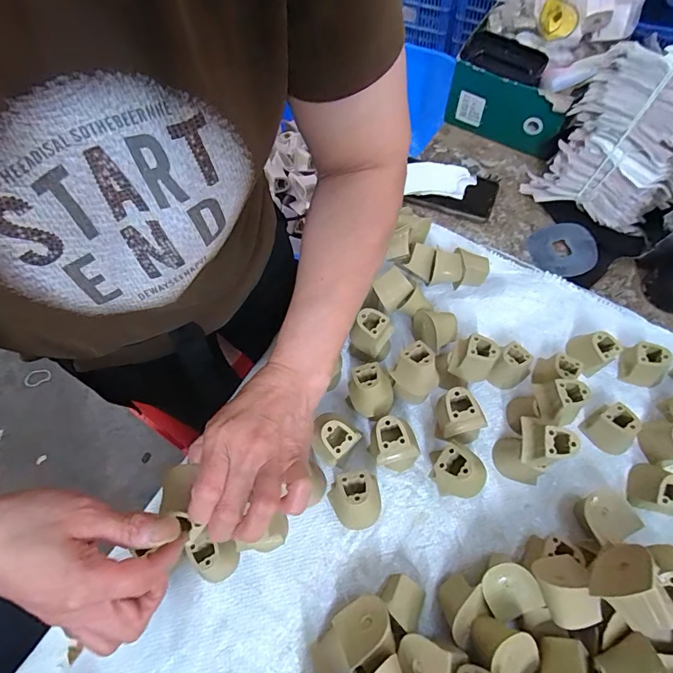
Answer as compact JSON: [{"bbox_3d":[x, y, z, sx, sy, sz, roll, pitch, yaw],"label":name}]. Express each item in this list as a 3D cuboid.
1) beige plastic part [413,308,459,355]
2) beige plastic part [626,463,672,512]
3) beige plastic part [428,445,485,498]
[{"bbox_3d":[0.116,-0.008,0.472,0.044,0.042,0.049,-29,66,-11],"label":"beige plastic part"},{"bbox_3d":[0.304,0.143,0.389,0.032,0.040,0.042,6,64,6],"label":"beige plastic part"},{"bbox_3d":[0.114,0.128,0.392,0.054,0.070,0.042,32,70,17],"label":"beige plastic part"}]

